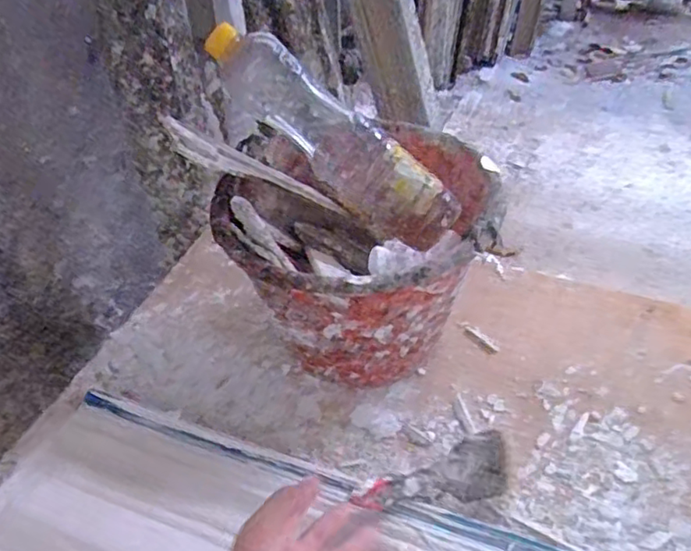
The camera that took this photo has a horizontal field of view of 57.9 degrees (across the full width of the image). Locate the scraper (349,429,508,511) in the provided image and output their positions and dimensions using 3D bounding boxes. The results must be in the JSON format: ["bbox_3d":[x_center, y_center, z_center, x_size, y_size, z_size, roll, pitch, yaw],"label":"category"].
[{"bbox_3d":[0.078,0.172,0.532,0.156,0.057,0.013,-2,-1,-29],"label":"scraper"}]

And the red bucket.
[{"bbox_3d":[0.018,-0.008,0.683,0.284,0.208,0.251,-11,45,-10],"label":"red bucket"}]

